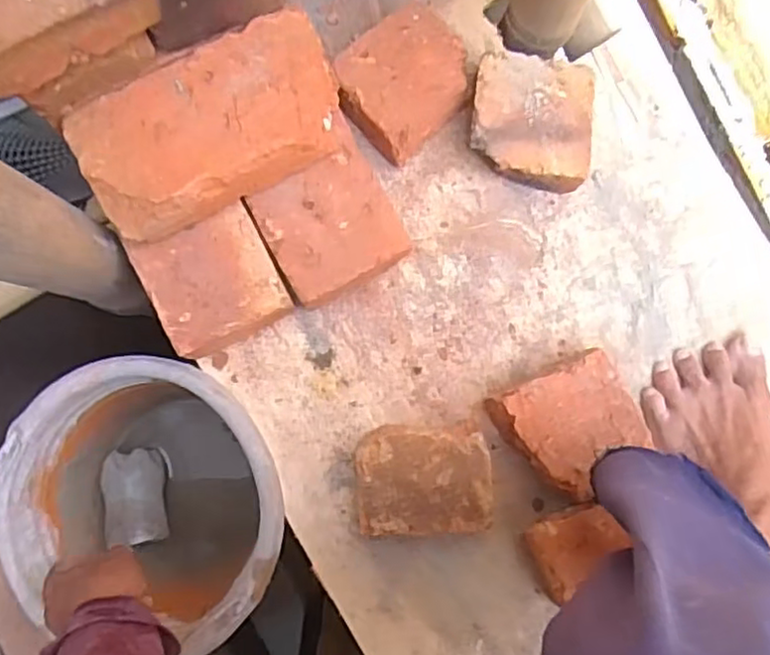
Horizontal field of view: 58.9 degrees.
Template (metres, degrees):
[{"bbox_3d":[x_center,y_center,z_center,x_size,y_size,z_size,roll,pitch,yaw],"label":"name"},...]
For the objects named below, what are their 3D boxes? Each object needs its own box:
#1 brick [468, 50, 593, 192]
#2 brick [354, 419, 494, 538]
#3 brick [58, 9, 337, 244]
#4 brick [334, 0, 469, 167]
[{"bbox_3d":[0.119,-0.167,0.559,0.099,0.048,0.104,4,87,-2],"label":"brick"},{"bbox_3d":[0.029,0.116,0.534,0.098,0.057,0.079,-4,88,-2],"label":"brick"},{"bbox_3d":[-0.124,-0.144,0.503,0.187,0.051,0.102,-26,89,-3],"label":"brick"},{"bbox_3d":[0.014,-0.203,0.561,0.098,0.055,0.104,44,87,0],"label":"brick"}]

